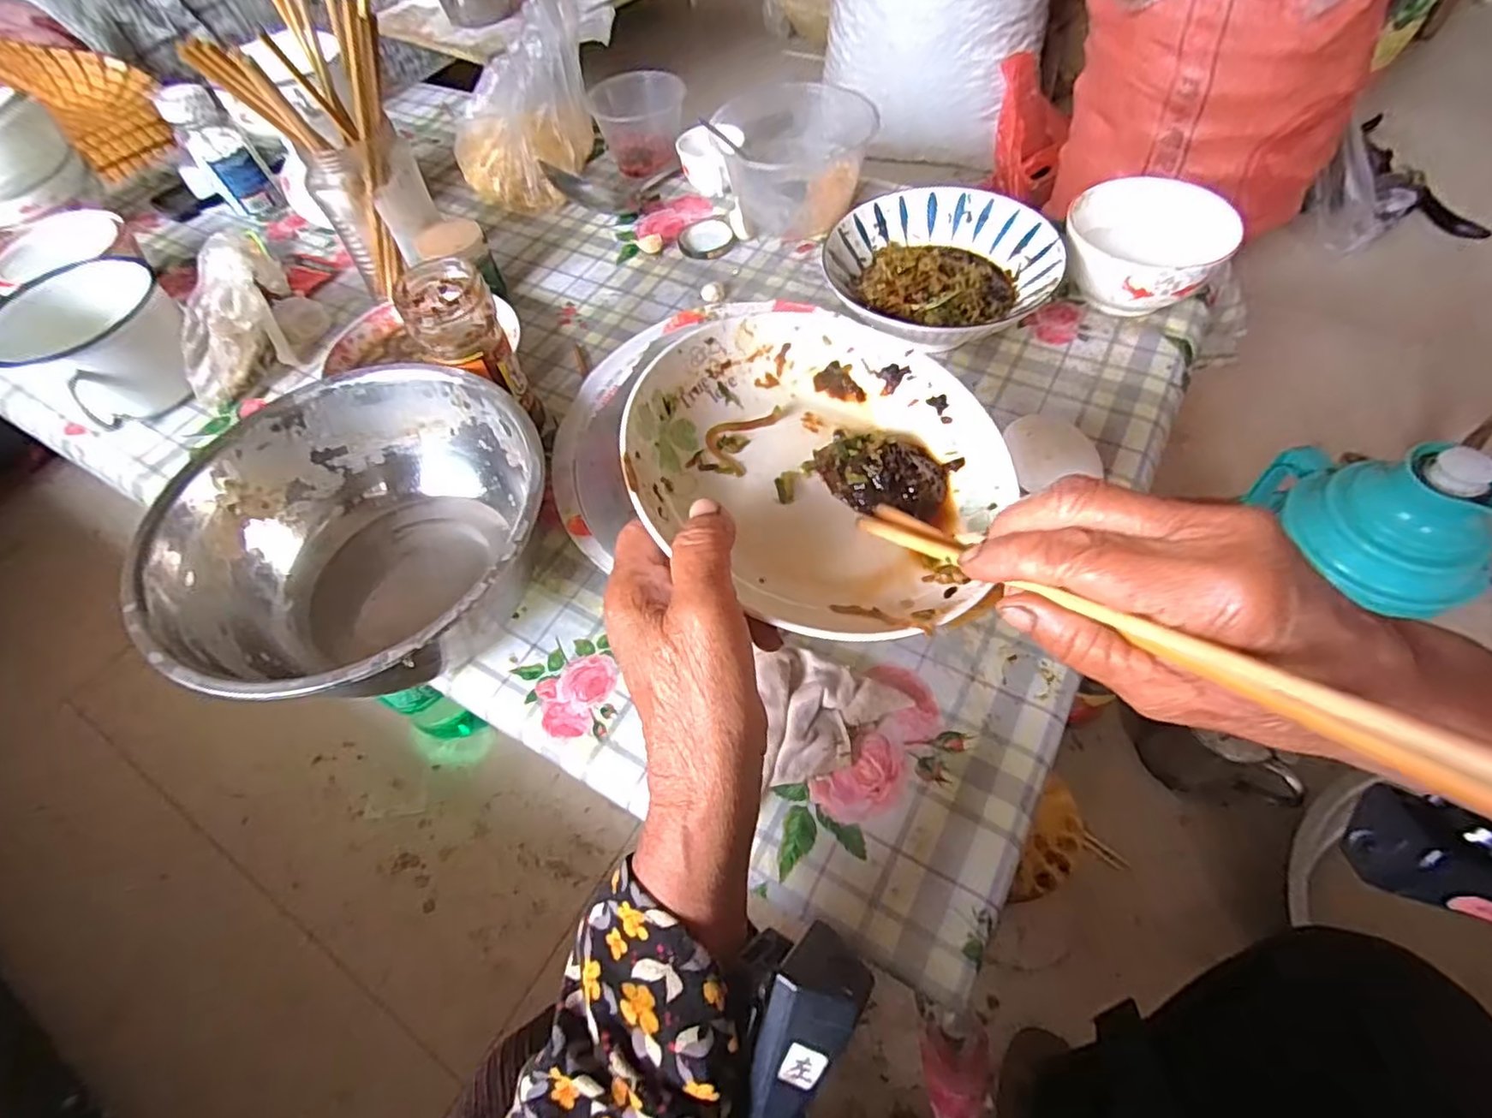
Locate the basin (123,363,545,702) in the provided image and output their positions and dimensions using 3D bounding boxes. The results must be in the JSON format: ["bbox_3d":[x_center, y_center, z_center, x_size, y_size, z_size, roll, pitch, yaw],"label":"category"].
[{"bbox_3d":[-0.246,-0.002,0.456,0.234,0.126,0.238,-2,58,3],"label":"basin"}]

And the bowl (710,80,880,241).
[{"bbox_3d":[0.051,-0.420,0.691,0.152,0.084,0.150,-2,58,3],"label":"bowl"}]

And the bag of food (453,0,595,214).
[{"bbox_3d":[-0.246,-0.507,0.715,0.171,0.178,0.137,-21,59,-9],"label":"bag of food"}]

